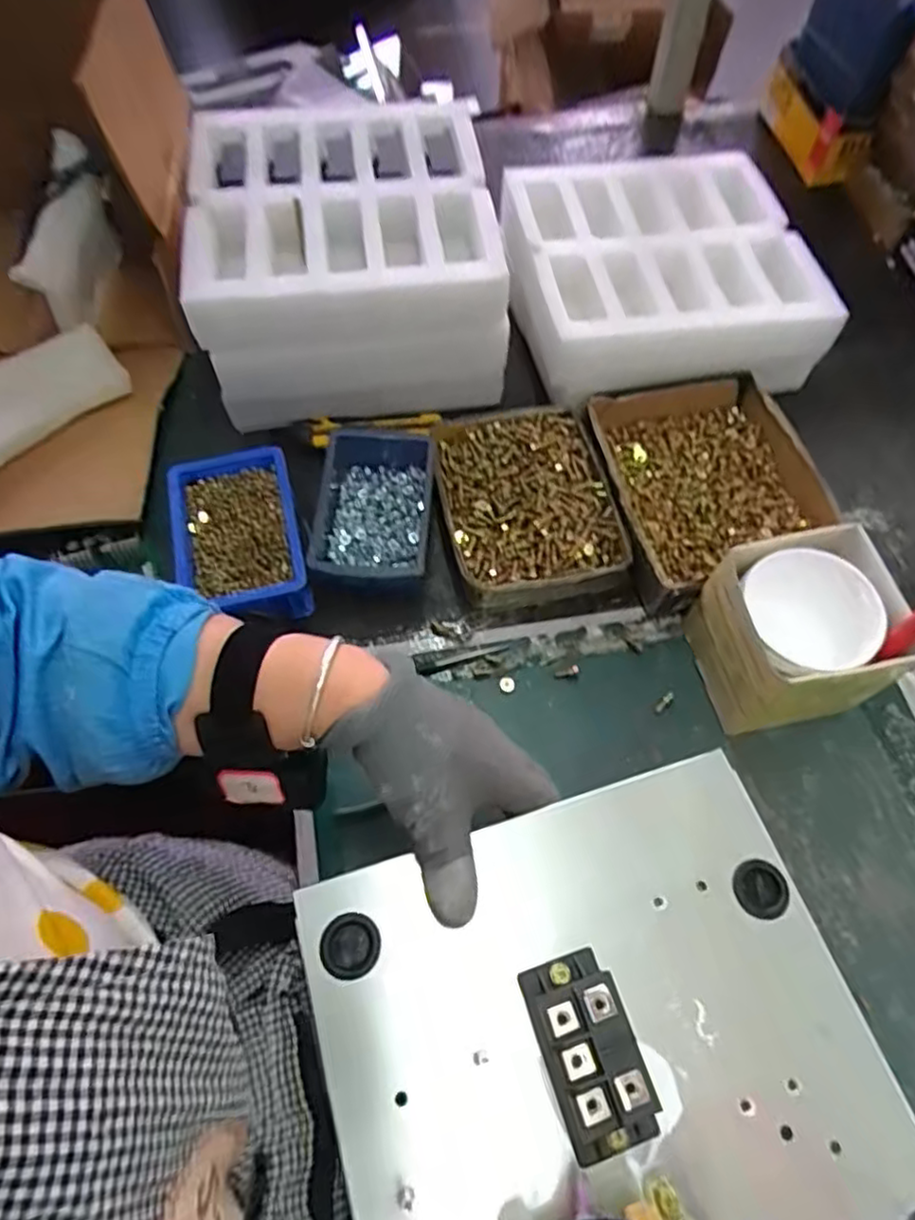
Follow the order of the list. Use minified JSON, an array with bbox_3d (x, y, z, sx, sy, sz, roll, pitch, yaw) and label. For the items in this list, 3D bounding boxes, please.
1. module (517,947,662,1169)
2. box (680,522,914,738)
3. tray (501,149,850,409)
[{"bbox_3d":[0.061,0.205,0.314,0.042,0.032,0.078,-17,64,-7],"label":"module"},{"bbox_3d":[0.253,0.016,0.502,0.123,0.099,0.108,-10,63,-4],"label":"box"},{"bbox_3d":[0.200,-0.337,0.667,0.271,0.069,0.274,-9,63,-4],"label":"tray"}]

